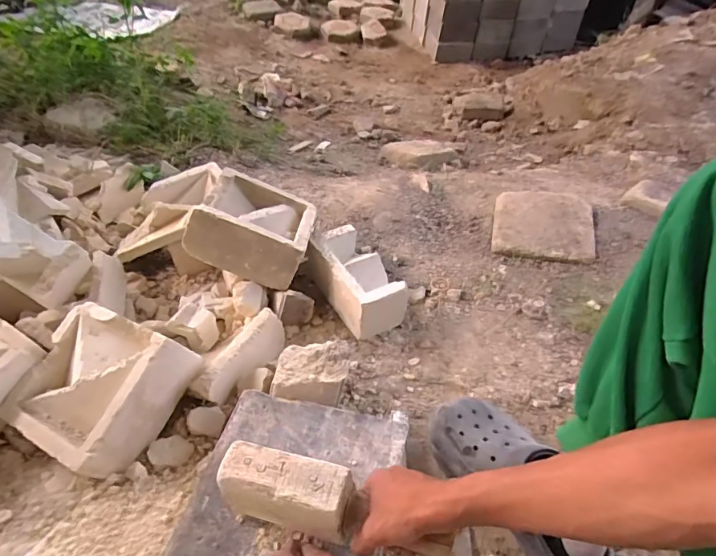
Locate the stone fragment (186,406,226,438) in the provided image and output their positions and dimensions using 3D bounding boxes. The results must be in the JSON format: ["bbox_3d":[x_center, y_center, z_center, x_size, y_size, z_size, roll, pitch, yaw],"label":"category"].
[{"bbox_3d":[-0.231,0.217,0.706,0.055,0.012,0.043,16,58,-19],"label":"stone fragment"}]

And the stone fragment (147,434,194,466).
[{"bbox_3d":[-0.270,0.247,0.669,0.059,0.014,0.042,-13,45,-14],"label":"stone fragment"}]

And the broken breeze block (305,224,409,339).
[{"bbox_3d":[-0.007,-0.001,0.891,0.106,0.106,0.212,-23,49,-23],"label":"broken breeze block"}]

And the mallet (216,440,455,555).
[{"bbox_3d":[-0.027,0.248,0.499,0.244,0.096,0.053,12,45,12],"label":"mallet"}]

